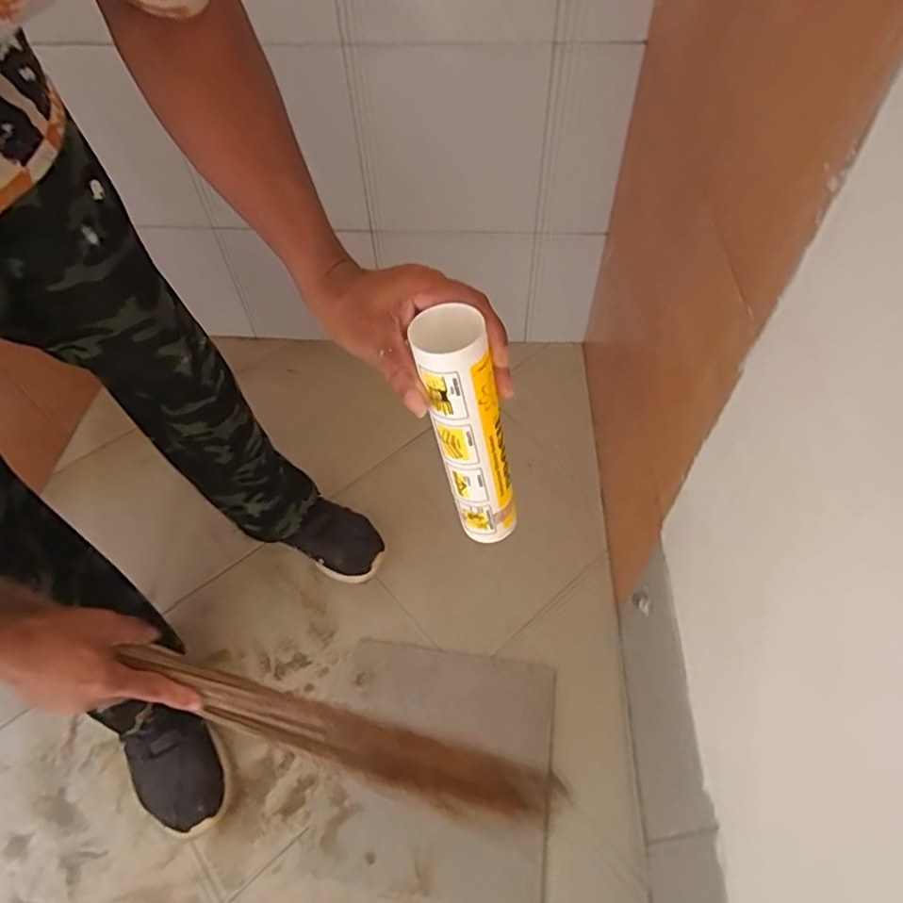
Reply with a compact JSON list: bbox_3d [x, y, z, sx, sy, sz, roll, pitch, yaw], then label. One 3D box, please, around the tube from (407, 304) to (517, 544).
[{"bbox_3d":[0.015,-0.007,0.450,0.049,0.224,0.049,-13,46,2],"label":"tube"}]

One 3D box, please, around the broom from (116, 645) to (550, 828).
[{"bbox_3d":[-0.089,0.320,0.634,0.504,0.050,0.072,32,52,-23],"label":"broom"}]

